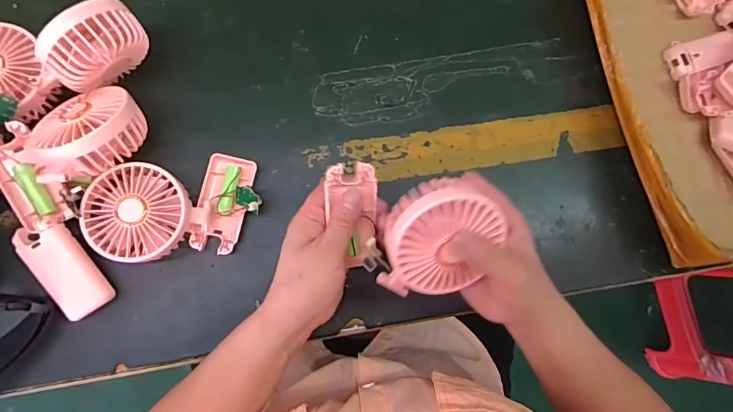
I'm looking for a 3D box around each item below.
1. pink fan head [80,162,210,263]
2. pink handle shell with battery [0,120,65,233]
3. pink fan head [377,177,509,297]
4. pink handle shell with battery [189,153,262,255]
[{"bbox_3d":[-0.207,0.007,0.390,0.085,0.045,0.088,1,83,-6],"label":"pink fan head"},{"bbox_3d":[-0.309,-0.023,0.378,0.040,0.026,0.095,-23,88,-8],"label":"pink handle shell with battery"},{"bbox_3d":[0.048,0.023,0.323,0.101,0.039,0.086,-34,119,11],"label":"pink fan head"},{"bbox_3d":[-0.134,-0.002,0.408,0.058,0.031,0.095,11,82,-4],"label":"pink handle shell with battery"}]

